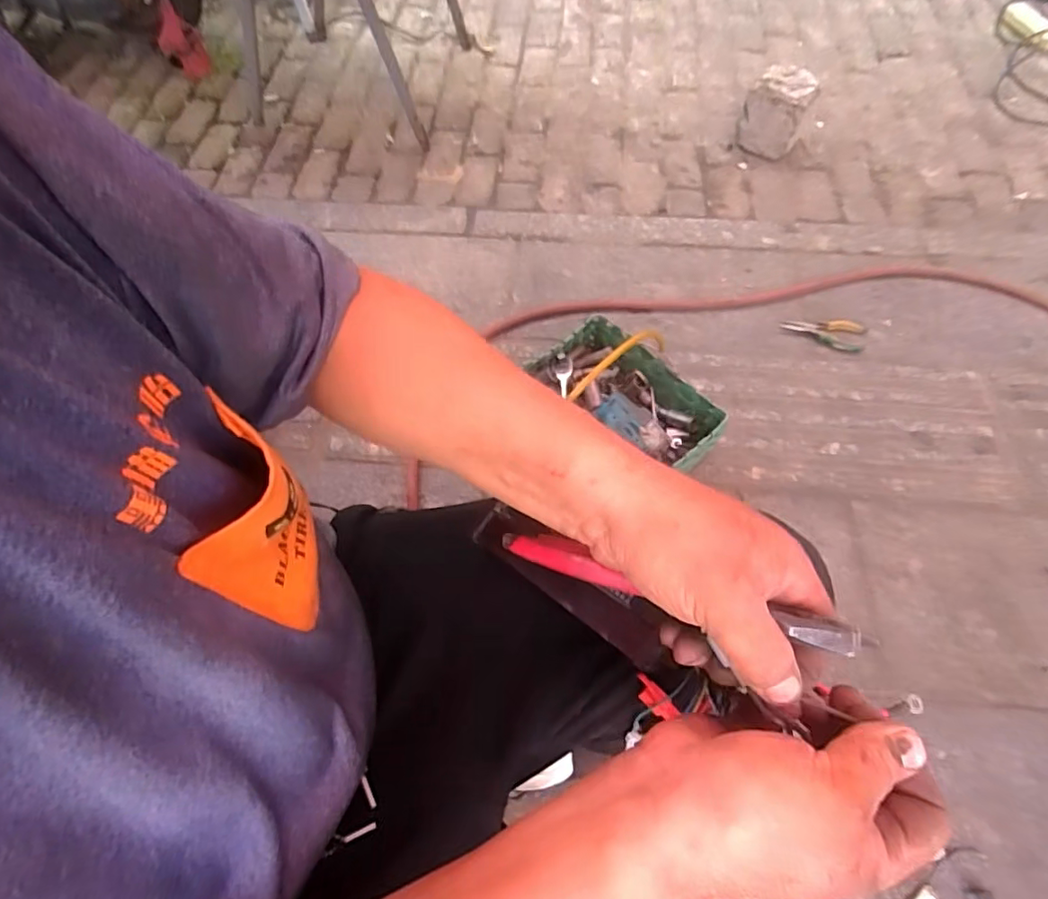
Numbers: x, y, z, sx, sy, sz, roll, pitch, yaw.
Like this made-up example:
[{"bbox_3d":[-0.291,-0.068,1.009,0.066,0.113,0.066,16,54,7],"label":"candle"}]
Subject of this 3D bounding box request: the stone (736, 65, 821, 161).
[{"bbox_3d":[0.632,-0.840,1.370,0.138,0.158,0.153,30,65,17],"label":"stone"}]

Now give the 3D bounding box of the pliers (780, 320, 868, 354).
[{"bbox_3d":[0.601,-0.241,1.098,0.156,0.009,0.075,20,62,13],"label":"pliers"}]

